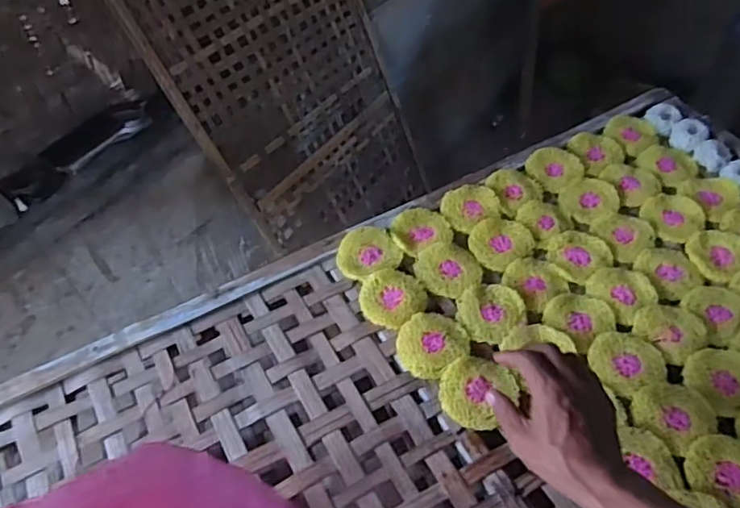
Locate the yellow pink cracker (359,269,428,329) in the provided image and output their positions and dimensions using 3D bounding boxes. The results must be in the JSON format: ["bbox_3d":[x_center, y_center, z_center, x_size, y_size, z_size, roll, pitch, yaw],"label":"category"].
[{"bbox_3d":[0.027,0.051,0.684,0.076,0.010,0.076,-9,47,-5],"label":"yellow pink cracker"}]

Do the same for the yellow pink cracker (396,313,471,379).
[{"bbox_3d":[0.067,0.098,0.647,0.076,0.007,0.073,-2,47,2],"label":"yellow pink cracker"}]

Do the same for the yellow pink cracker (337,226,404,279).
[{"bbox_3d":[-0.003,-0.004,0.734,0.079,0.010,0.076,-2,47,2],"label":"yellow pink cracker"}]

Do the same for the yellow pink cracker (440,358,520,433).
[{"bbox_3d":[0.111,0.140,0.599,0.076,0.015,0.071,-2,47,2],"label":"yellow pink cracker"}]

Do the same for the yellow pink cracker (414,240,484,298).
[{"bbox_3d":[0.096,0.017,0.715,0.077,0.011,0.075,-2,47,2],"label":"yellow pink cracker"}]

